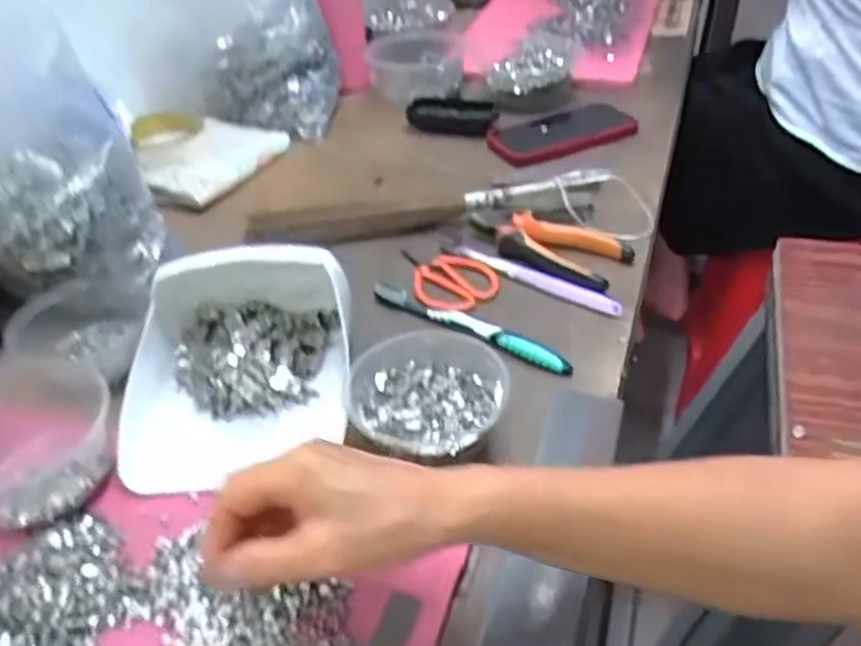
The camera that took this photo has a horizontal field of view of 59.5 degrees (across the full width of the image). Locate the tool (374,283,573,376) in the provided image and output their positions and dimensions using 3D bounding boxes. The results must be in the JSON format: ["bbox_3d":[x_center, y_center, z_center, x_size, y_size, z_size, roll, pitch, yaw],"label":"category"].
[{"bbox_3d":[0.030,0.001,0.604,0.182,0.014,0.015,23,46,28],"label":"tool"}]

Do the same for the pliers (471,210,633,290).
[{"bbox_3d":[0.103,-0.075,0.684,0.151,0.022,0.072,21,45,29],"label":"pliers"}]

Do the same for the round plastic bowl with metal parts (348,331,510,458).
[{"bbox_3d":[-0.002,0.056,0.508,0.103,0.048,0.101,-2,39,2],"label":"round plastic bowl with metal parts"}]

